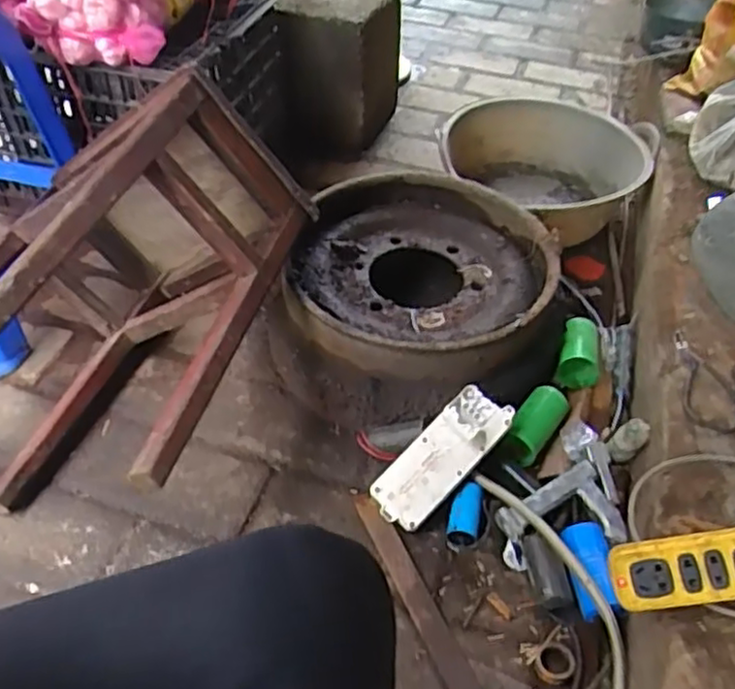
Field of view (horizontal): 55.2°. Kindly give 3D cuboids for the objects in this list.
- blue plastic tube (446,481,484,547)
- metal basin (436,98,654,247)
[{"bbox_3d":[0.121,0.209,0.863,0.039,0.038,0.076,12,45,8],"label":"blue plastic tube"},{"bbox_3d":[0.329,-0.317,1.347,0.368,0.146,0.368,2,44,-2],"label":"metal basin"}]

